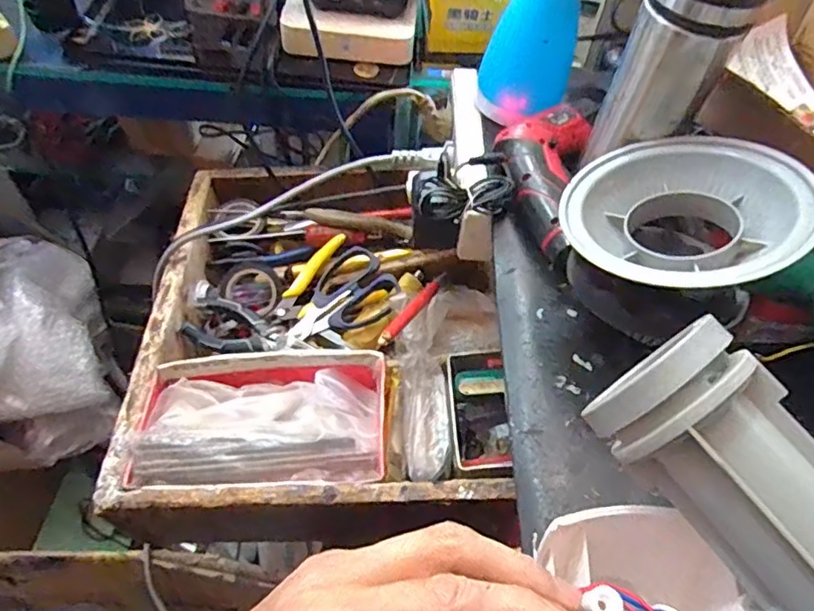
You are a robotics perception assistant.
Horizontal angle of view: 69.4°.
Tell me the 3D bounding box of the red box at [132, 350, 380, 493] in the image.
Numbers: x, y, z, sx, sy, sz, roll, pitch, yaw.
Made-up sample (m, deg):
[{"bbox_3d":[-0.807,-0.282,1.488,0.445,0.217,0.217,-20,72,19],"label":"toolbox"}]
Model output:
[{"bbox_3d":[-0.124,0.097,0.507,0.208,0.042,0.125,2,54,-4],"label":"red box"}]

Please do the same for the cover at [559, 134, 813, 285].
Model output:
[{"bbox_3d":[0.188,-0.062,0.395,0.149,0.034,0.122,20,66,34],"label":"cover"}]

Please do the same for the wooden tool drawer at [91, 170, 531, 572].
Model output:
[{"bbox_3d":[-0.082,0.023,0.570,0.326,0.103,0.393,1,55,-4],"label":"wooden tool drawer"}]

